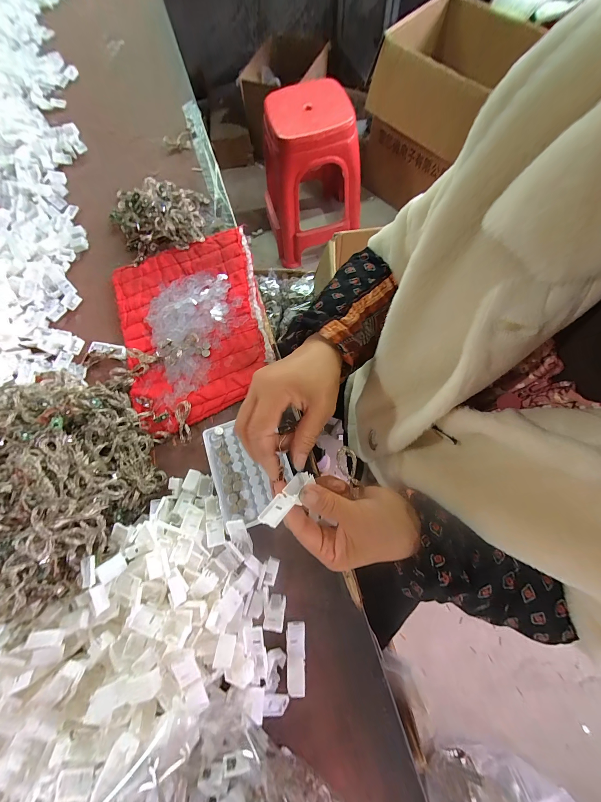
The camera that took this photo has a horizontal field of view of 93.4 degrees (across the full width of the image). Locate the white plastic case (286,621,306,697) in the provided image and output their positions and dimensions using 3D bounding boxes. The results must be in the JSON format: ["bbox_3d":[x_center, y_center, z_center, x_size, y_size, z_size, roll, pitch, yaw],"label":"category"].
[{"bbox_3d":[-0.004,0.277,0.306,0.020,0.006,0.061,5,63,-15],"label":"white plastic case"}]

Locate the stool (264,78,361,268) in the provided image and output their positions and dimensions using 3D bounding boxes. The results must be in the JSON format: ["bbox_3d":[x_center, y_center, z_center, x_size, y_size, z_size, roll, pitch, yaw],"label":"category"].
[{"bbox_3d":[0.030,-0.903,1.158,0.359,0.466,0.379,-21,73,-3],"label":"stool"}]

